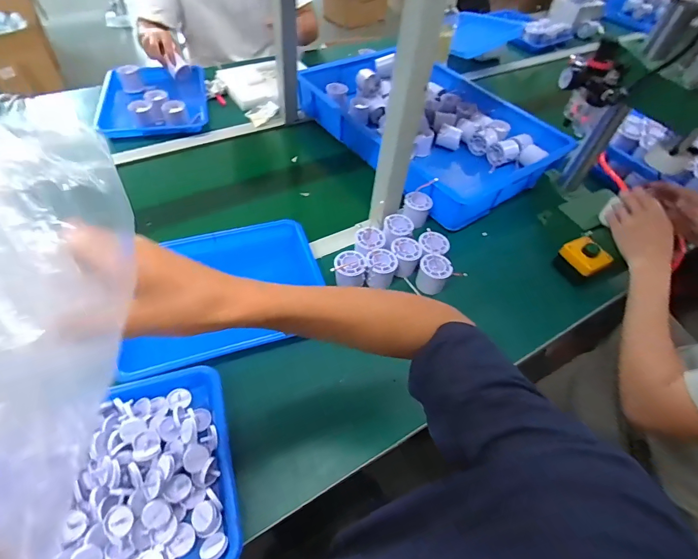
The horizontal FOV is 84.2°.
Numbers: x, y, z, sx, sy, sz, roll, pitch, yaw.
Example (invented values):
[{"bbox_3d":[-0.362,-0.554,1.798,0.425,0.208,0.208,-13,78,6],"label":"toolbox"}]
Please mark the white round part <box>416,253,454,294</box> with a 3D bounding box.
[{"bbox_3d":[0.158,-0.011,0.713,0.055,0.067,0.053,3,51,-3],"label":"white round part"}]

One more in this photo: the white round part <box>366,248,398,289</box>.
[{"bbox_3d":[0.058,-0.019,0.705,0.053,0.050,0.054,3,51,-3],"label":"white round part"}]

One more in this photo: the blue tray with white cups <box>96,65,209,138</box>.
[{"bbox_3d":[-0.523,-0.484,1.030,0.271,0.058,0.296,-9,53,-12],"label":"blue tray with white cups"}]

